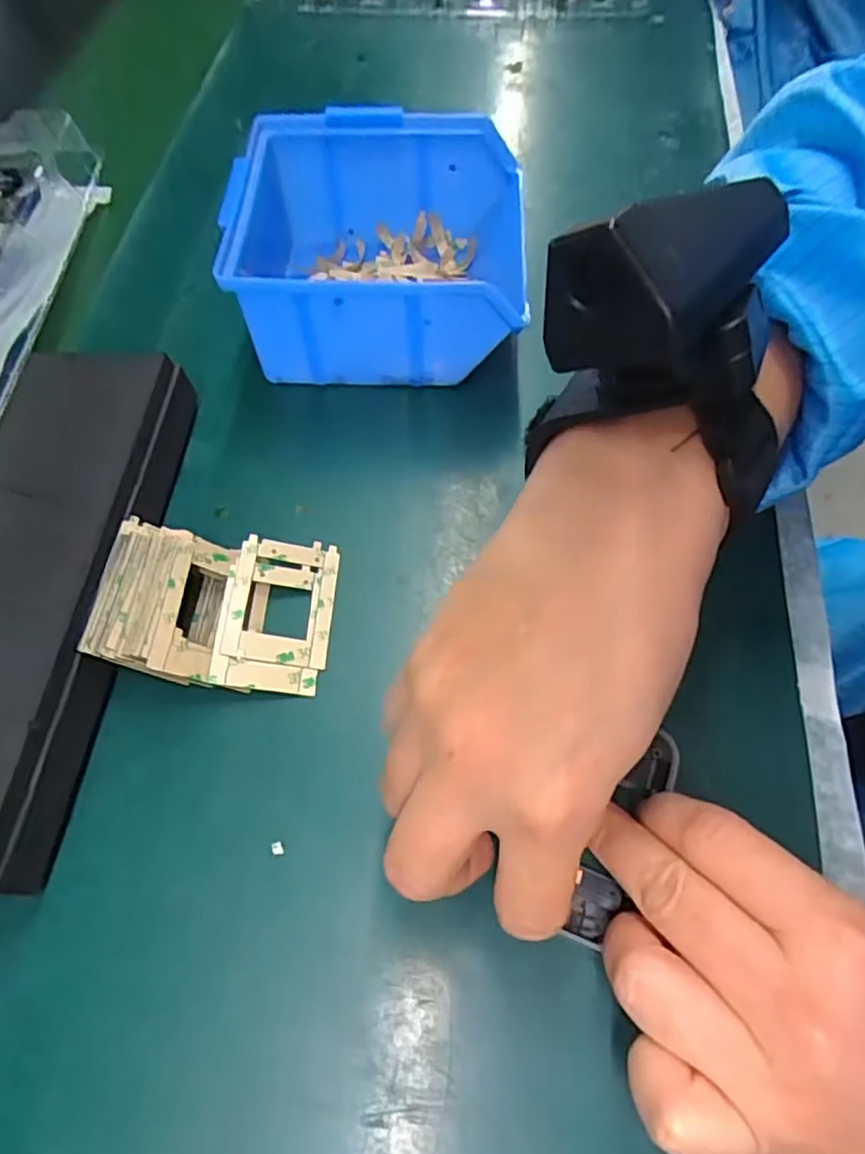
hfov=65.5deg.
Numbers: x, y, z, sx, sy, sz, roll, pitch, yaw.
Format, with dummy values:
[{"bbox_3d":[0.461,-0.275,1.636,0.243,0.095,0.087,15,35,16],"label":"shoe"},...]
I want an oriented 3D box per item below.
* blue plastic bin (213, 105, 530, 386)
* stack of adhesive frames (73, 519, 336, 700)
[{"bbox_3d":[-0.027,-0.153,0.322,0.134,0.070,0.118,1,62,1],"label":"blue plastic bin"},{"bbox_3d":[-0.082,0.011,0.259,0.081,0.028,0.063,1,62,1],"label":"stack of adhesive frames"}]

